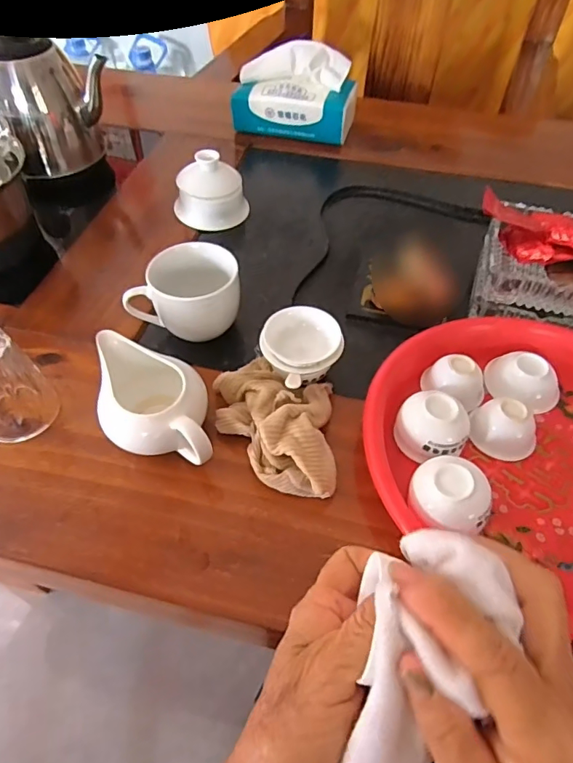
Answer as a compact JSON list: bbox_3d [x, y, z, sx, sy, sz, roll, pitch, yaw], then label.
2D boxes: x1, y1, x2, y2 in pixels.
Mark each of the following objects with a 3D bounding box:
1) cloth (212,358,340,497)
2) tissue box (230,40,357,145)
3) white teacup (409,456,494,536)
[{"bbox_3d":[-0.010,0.029,0.381,0.094,0.046,0.119,2,53,1],"label":"cloth"},{"bbox_3d":[0.011,-0.393,0.674,0.161,0.091,0.075,14,53,9],"label":"tissue box"},{"bbox_3d":[0.111,0.081,0.336,0.056,0.042,0.047,32,59,22],"label":"white teacup"}]

